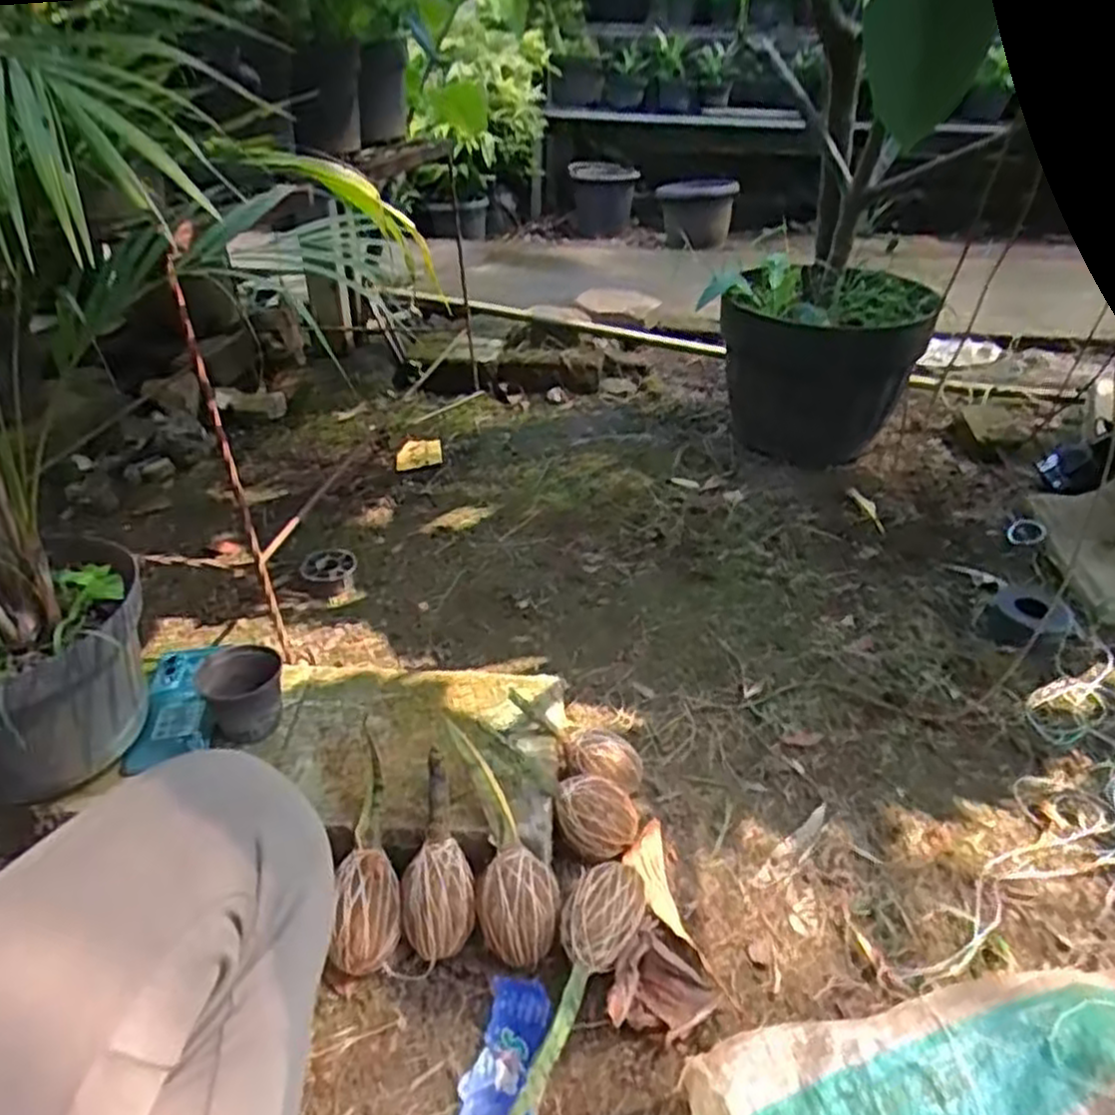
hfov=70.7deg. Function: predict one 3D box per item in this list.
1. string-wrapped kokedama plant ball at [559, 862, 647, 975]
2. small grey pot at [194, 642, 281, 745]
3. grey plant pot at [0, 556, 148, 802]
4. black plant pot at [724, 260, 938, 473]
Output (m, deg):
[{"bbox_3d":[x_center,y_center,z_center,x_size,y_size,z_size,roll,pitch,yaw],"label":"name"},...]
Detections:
[{"bbox_3d":[0.035,0.292,0.630,0.059,0.054,0.086,19,37,27],"label":"string-wrapped kokedama plant ball"},{"bbox_3d":[-0.294,0.129,0.740,0.070,0.063,0.088,-17,36,-25],"label":"small grey pot"},{"bbox_3d":[-0.450,0.100,0.654,0.197,0.158,0.175,16,35,24],"label":"grey plant pot"},{"bbox_3d":[0.424,-0.310,1.310,0.312,0.301,0.278,10,33,15],"label":"black plant pot"}]

